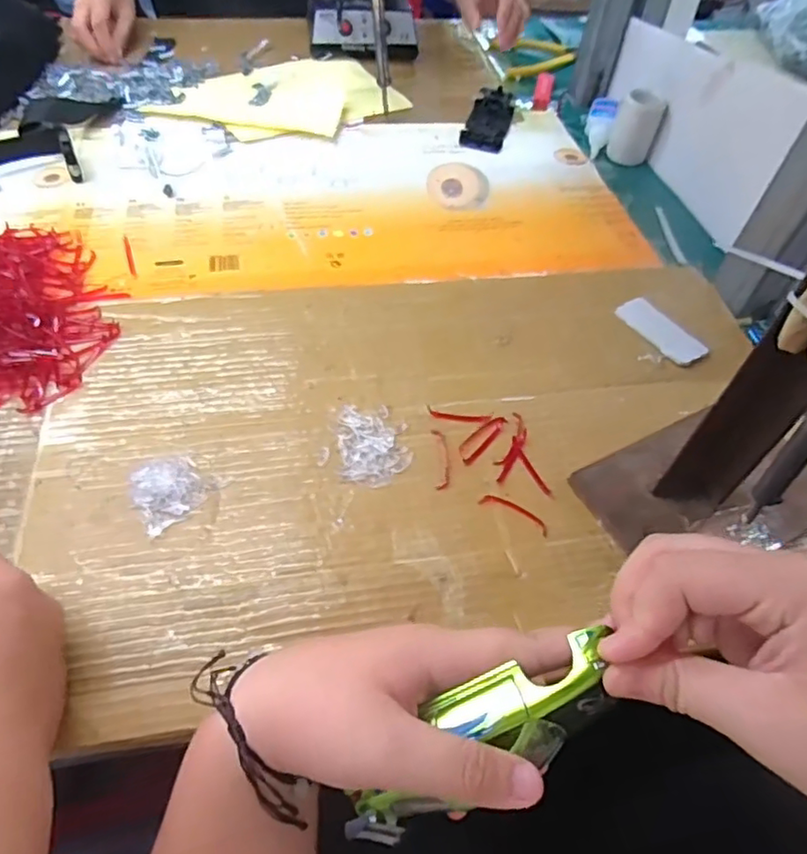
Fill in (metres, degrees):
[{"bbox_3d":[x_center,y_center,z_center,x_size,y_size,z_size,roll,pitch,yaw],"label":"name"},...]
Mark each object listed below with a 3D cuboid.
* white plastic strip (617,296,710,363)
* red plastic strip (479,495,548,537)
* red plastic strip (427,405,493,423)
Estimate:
[{"bbox_3d":[0.208,-0.079,0.478,0.034,0.004,0.075,-24,57,-20],"label":"white plastic strip"},{"bbox_3d":[0.070,0.053,0.372,0.046,0.004,0.011,25,55,15],"label":"red plastic strip"},{"bbox_3d":[0.039,-0.008,0.415,0.045,0.004,0.009,8,52,3],"label":"red plastic strip"}]

